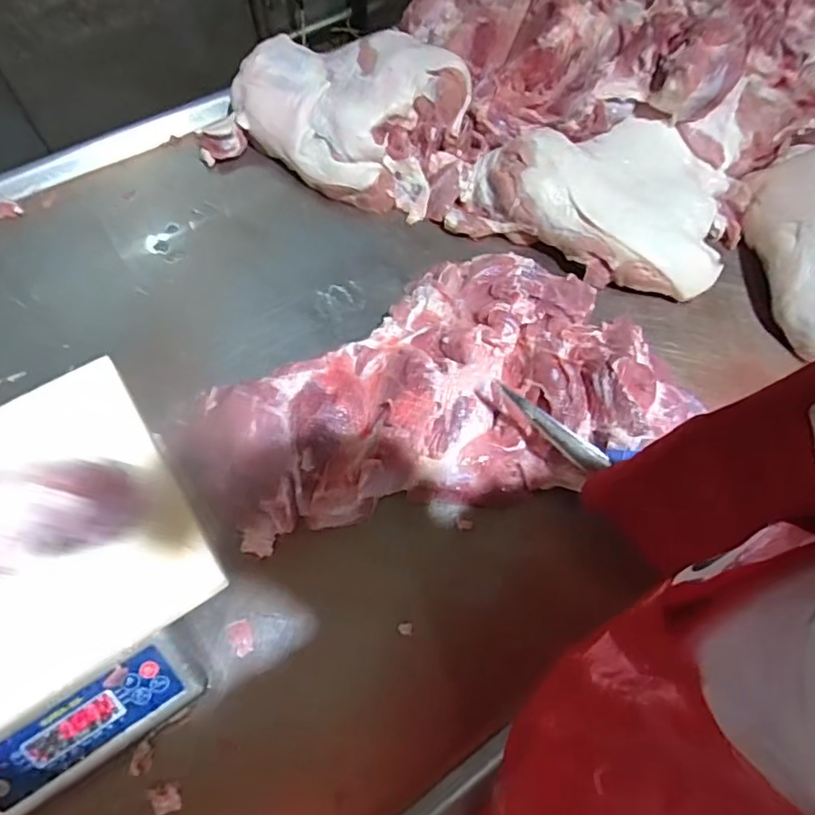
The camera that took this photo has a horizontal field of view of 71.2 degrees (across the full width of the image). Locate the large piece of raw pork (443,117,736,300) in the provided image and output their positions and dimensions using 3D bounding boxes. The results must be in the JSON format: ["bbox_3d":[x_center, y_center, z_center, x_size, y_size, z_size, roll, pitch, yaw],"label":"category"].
[{"bbox_3d":[0.309,-0.344,0.896,0.402,0.089,0.283,23,64,11],"label":"large piece of raw pork"}]

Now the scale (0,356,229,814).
[{"bbox_3d":[-0.380,0.176,0.566,0.341,0.129,0.342,-30,66,-15],"label":"scale"}]

